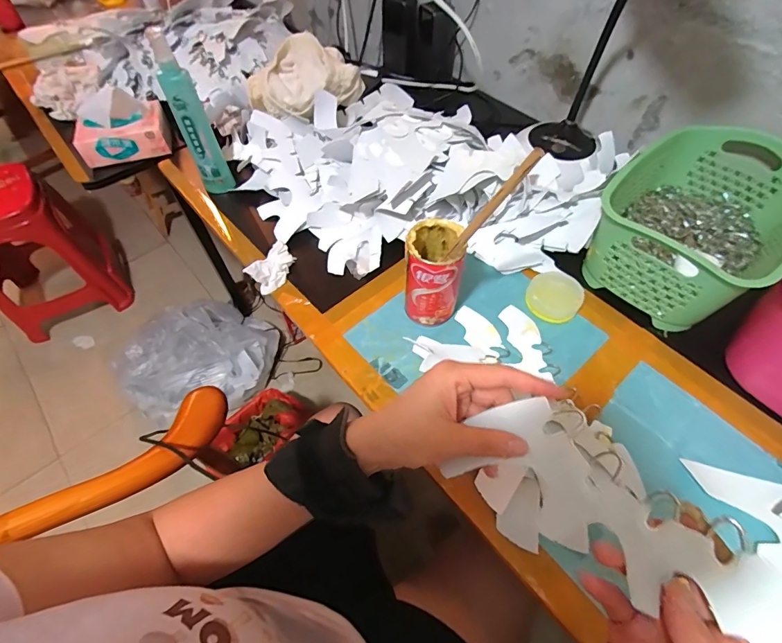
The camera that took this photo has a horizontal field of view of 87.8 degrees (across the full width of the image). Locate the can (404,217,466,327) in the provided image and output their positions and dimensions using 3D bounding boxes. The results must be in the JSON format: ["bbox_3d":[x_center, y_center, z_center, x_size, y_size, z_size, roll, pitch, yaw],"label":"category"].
[{"bbox_3d":[0.049,-0.057,0.482,0.062,0.122,0.068,0,57,0],"label":"can"}]

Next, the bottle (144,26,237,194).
[{"bbox_3d":[-0.287,-0.292,0.592,0.045,0.231,0.042,-17,58,-10],"label":"bottle"}]

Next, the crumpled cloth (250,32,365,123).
[{"bbox_3d":[-0.162,-0.419,0.714,0.167,0.067,0.163,-40,65,-23],"label":"crumpled cloth"}]

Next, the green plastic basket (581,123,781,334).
[{"bbox_3d":[0.386,-0.125,0.521,0.258,0.121,0.191,-38,65,-22],"label":"green plastic basket"}]

